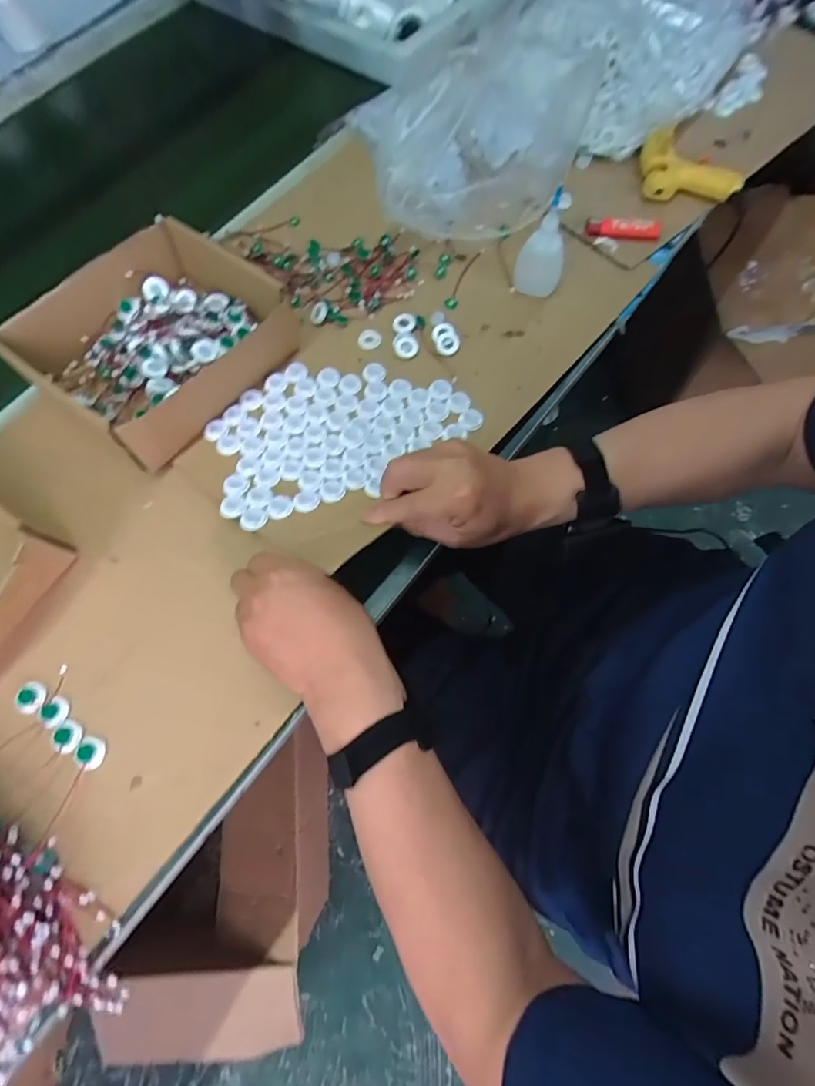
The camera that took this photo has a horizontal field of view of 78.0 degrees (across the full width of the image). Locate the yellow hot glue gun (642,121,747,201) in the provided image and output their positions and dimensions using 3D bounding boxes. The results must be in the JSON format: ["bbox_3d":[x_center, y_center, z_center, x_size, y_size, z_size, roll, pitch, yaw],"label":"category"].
[{"bbox_3d":[0.326,-0.436,0.590,0.101,0.025,0.116,-42,75,-13],"label":"yellow hot glue gun"}]

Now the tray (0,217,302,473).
[{"bbox_3d":[-0.239,-0.199,0.493,0.183,0.069,0.214,36,75,13],"label":"tray"}]

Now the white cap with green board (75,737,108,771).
[{"bbox_3d":[-0.254,0.168,0.402,0.024,0.004,0.021,29,74,11],"label":"white cap with green board"}]

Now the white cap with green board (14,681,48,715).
[{"bbox_3d":[-0.312,0.128,0.417,0.025,0.004,0.025,0,70,1],"label":"white cap with green board"}]

